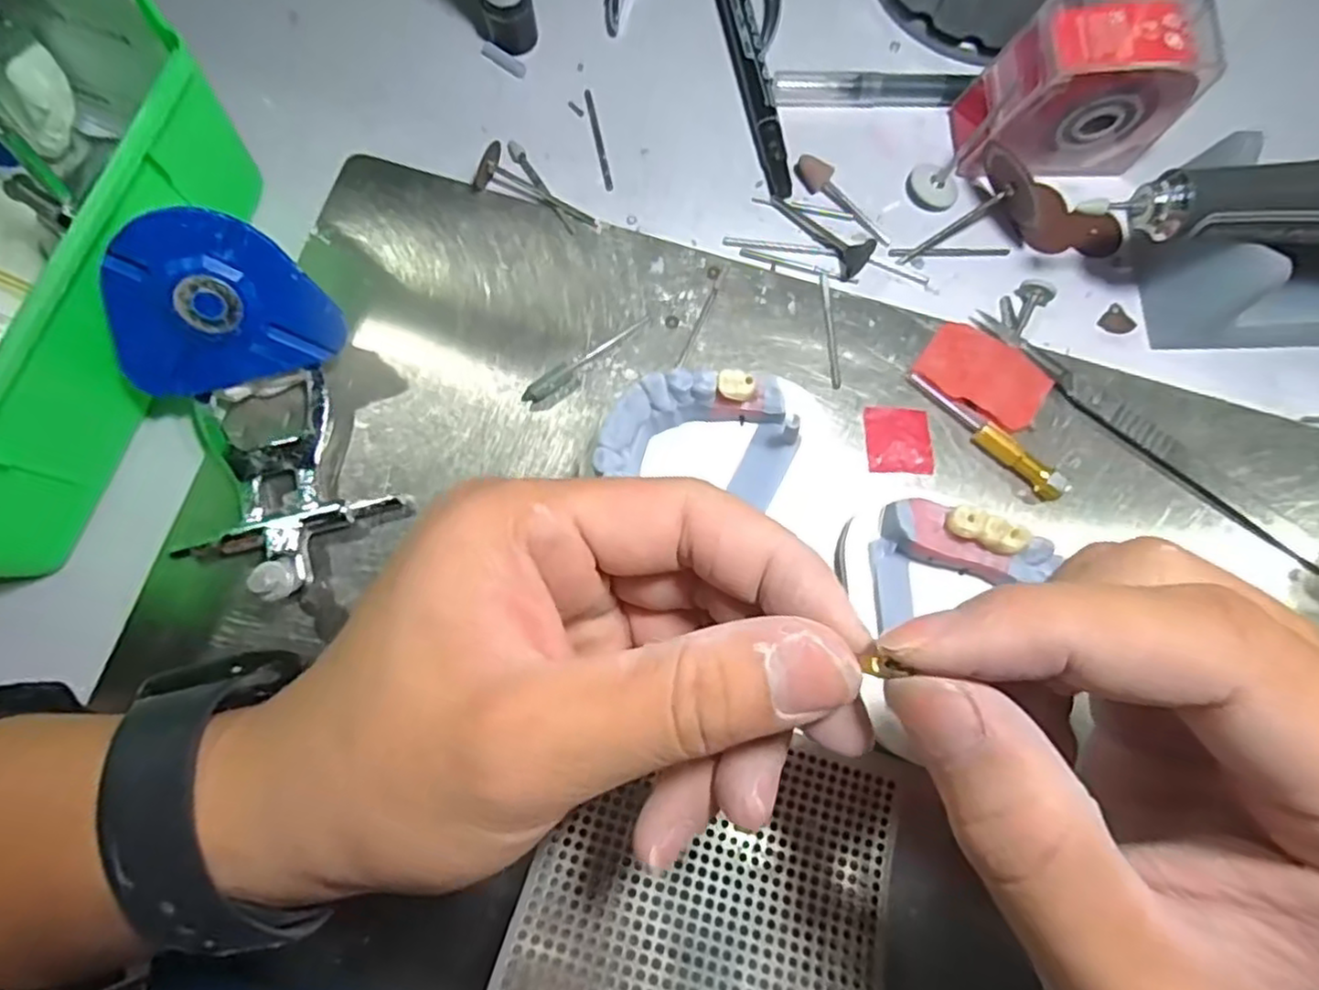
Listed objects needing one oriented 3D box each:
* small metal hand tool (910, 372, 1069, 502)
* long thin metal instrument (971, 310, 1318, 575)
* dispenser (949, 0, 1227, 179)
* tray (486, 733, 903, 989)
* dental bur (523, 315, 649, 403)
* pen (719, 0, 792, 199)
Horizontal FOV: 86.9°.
[{"bbox_3d":[0.110,-0.021,0.235,0.061,0.008,0.008,42,81,8],"label":"small metal hand tool"},{"bbox_3d":[0.168,-0.020,0.237,0.140,0.006,0.011,38,81,7],"label":"long thin metal instrument"},{"bbox_3d":[0.143,-0.138,0.239,0.063,0.052,0.029,0,78,0],"label":"dispenser"},{"bbox_3d":[0.013,0.112,0.182,0.097,0.013,0.106,15,41,4],"label":"tray"},{"bbox_3d":[-0.025,-0.048,0.242,0.052,0.006,0.006,-37,81,-7],"label":"dental bur"},{"bbox_3d":[0.031,-0.177,0.267,0.012,0.011,0.137,-10,78,-2],"label":"pen"}]

